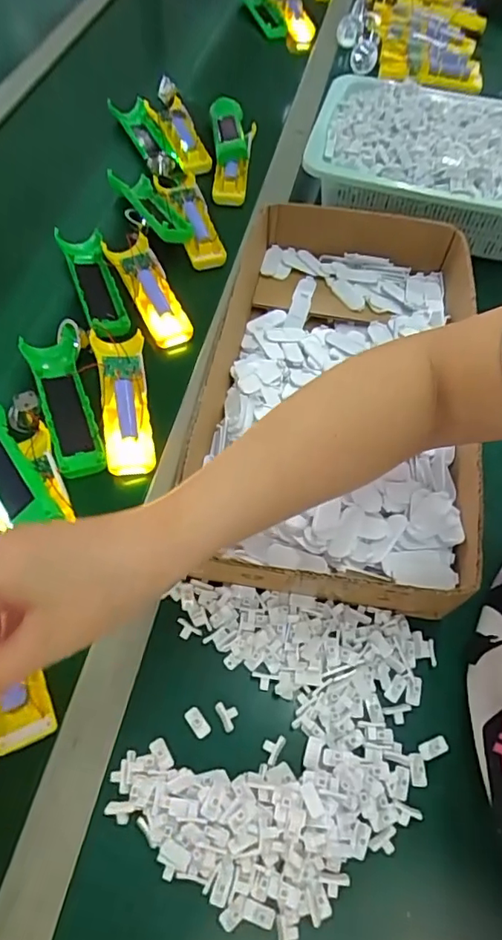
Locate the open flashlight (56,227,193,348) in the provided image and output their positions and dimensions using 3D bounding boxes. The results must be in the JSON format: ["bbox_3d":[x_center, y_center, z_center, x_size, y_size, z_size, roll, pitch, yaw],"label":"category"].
[{"bbox_3d":[-0.143,-0.206,0.594,0.094,0.029,0.180,-22,62,-16],"label":"open flashlight"}]

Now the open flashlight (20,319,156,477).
[{"bbox_3d":[-0.154,-0.071,0.517,0.108,0.030,0.169,-12,60,-11],"label":"open flashlight"}]

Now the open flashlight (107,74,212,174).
[{"bbox_3d":[-0.120,-0.462,0.725,0.093,0.042,0.184,-20,62,-16],"label":"open flashlight"}]

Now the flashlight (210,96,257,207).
[{"bbox_3d":[-0.023,-0.426,0.713,0.055,0.052,0.169,0,58,-4],"label":"flashlight"}]

